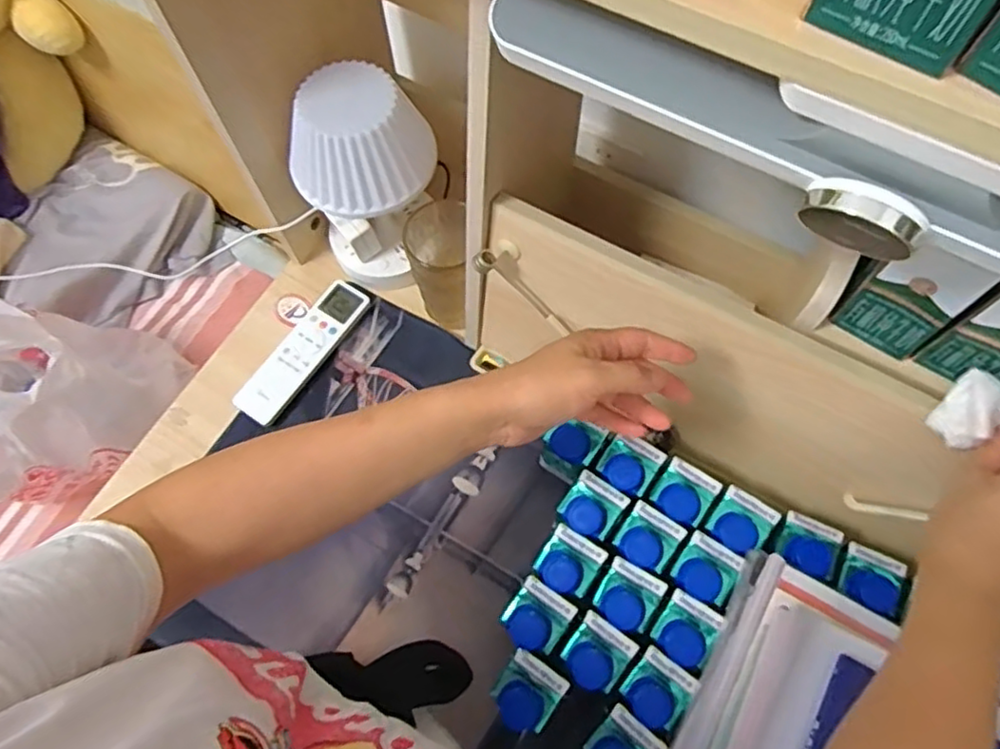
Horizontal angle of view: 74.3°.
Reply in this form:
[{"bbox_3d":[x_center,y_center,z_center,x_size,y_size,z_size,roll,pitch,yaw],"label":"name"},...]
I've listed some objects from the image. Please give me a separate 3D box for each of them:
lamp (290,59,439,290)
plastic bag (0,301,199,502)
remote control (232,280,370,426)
[{"bbox_3d":[-0.128,-0.182,0.663,0.118,0.223,0.108,32,73,13],"label":"lamp"},{"bbox_3d":[-0.638,0.026,0.847,0.255,0.299,0.339,30,73,12],"label":"plastic bag"},{"bbox_3d":[-0.210,-0.027,0.706,0.049,0.015,0.176,32,73,13],"label":"remote control"}]

